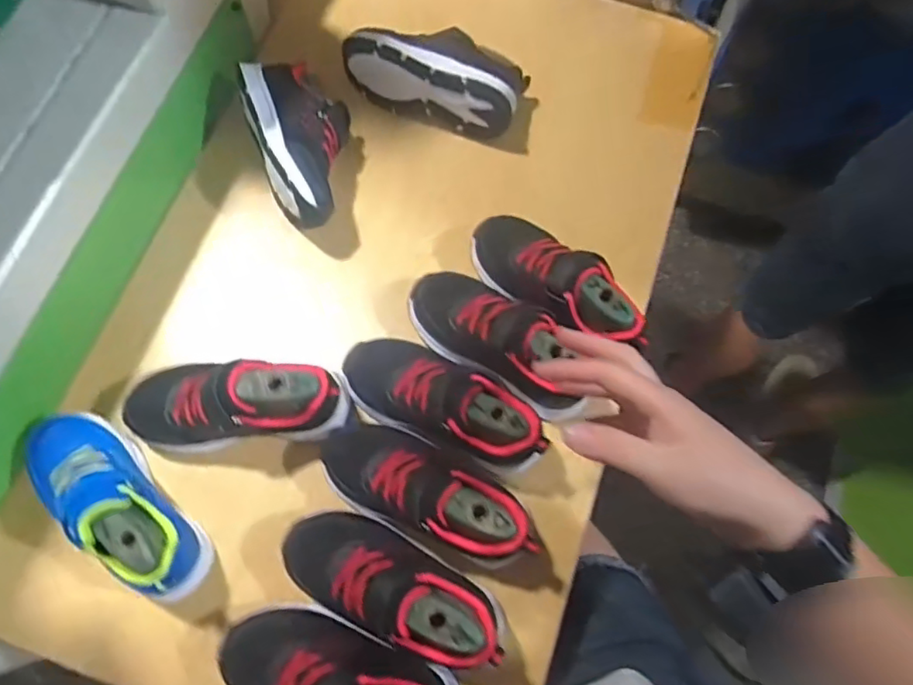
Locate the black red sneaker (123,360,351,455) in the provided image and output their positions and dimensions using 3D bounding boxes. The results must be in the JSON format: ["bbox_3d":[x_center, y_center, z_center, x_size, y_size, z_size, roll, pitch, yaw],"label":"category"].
[{"bbox_3d":[-0.179,0.047,0.504,0.168,0.086,0.068,-5,74,-3],"label":"black red sneaker"}]

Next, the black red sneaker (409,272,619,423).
[{"bbox_3d":[0.046,-0.001,0.525,0.192,0.079,0.069,38,76,9],"label":"black red sneaker"}]

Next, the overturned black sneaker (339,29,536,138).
[{"bbox_3d":[-0.020,-0.277,0.618,0.176,0.080,0.075,18,74,3],"label":"overturned black sneaker"}]

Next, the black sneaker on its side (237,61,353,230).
[{"bbox_3d":[-0.148,-0.195,0.589,0.095,0.071,0.179,-17,75,-7],"label":"black sneaker on its side"}]

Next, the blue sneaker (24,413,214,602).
[{"bbox_3d":[-0.273,0.125,0.478,0.183,0.079,0.070,39,76,9],"label":"blue sneaker"}]

